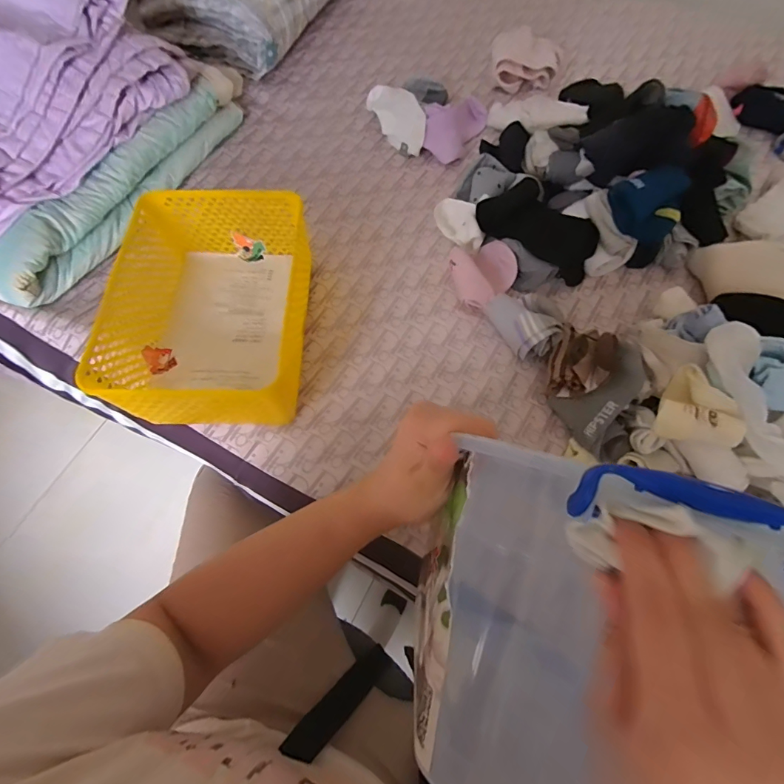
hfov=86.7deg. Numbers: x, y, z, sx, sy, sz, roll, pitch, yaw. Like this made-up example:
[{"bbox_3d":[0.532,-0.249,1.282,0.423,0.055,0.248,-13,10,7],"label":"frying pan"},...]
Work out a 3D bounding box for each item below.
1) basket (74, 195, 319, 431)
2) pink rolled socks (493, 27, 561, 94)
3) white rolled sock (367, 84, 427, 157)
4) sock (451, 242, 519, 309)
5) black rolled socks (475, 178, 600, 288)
[{"bbox_3d":[-0.214,-0.105,0.521,0.216,0.121,0.281,2,70,3],"label":"basket"},{"bbox_3d":[0.230,-0.569,0.719,0.116,0.044,0.102,6,71,4],"label":"pink rolled socks"},{"bbox_3d":[0.010,-0.448,0.684,0.058,0.056,0.140,-27,72,-8],"label":"white rolled sock"},{"bbox_3d":[0.127,-0.160,0.568,0.088,0.036,0.088,-1,70,2],"label":"sock"},{"bbox_3d":[0.205,-0.228,0.569,0.175,0.061,0.080,29,73,-3],"label":"black rolled socks"}]

